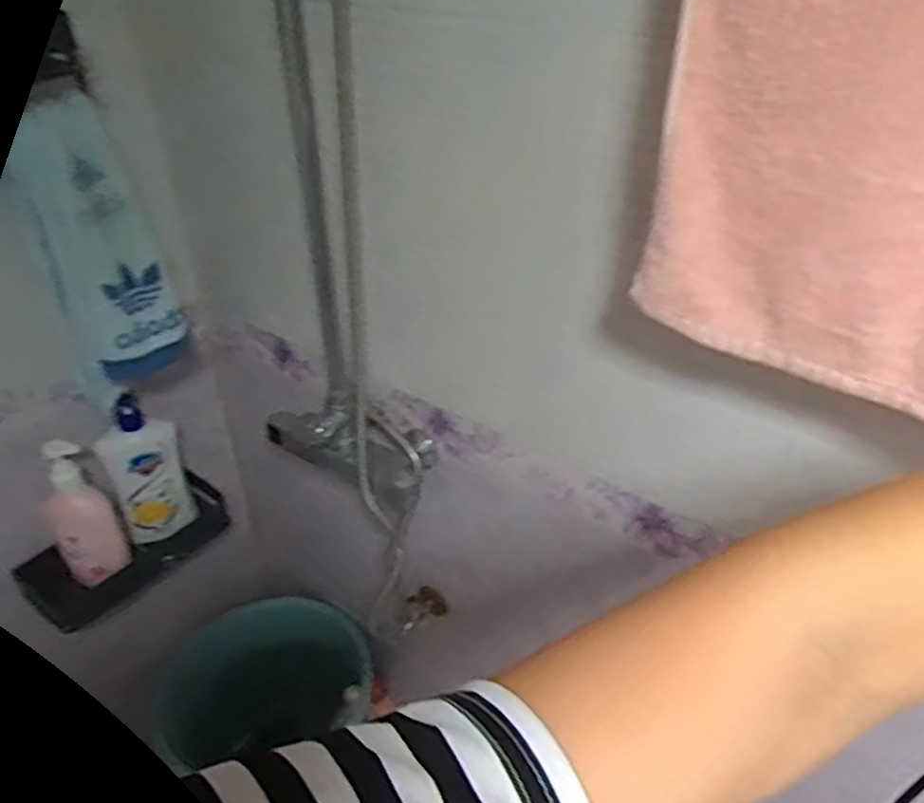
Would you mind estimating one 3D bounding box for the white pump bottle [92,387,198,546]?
[{"bbox_3d":[-0.483,0.109,1.140,0.114,0.249,0.051,-21,40,-26],"label":"white pump bottle"}]

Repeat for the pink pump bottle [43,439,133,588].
[{"bbox_3d":[-0.547,0.163,1.055,0.083,0.249,0.038,-26,42,-30],"label":"pink pump bottle"}]

